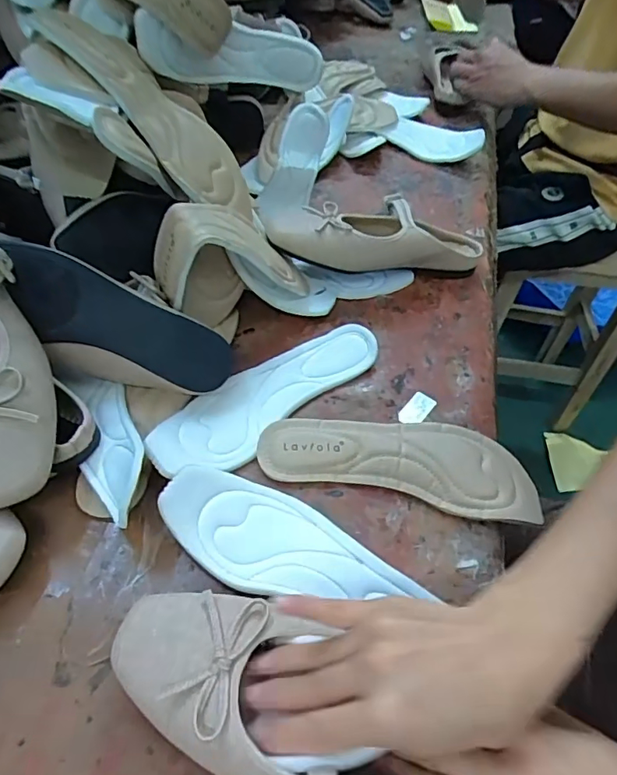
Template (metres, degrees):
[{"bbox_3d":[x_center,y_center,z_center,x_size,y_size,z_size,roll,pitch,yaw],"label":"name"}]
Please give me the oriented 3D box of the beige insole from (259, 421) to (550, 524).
[{"bbox_3d":[0.074,0.056,0.411,0.219,0.016,0.073,10,51,4],"label":"beige insole"}]

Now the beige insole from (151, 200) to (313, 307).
[{"bbox_3d":[-0.064,-0.115,0.469,0.146,0.069,0.067,-1,46,-38],"label":"beige insole"}]

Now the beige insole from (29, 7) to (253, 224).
[{"bbox_3d":[-0.133,-0.239,0.452,0.214,0.018,0.079,43,51,-18],"label":"beige insole"}]

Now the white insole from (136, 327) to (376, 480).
[{"bbox_3d":[-0.034,0.002,0.441,0.227,0.027,0.069,-36,61,-28],"label":"white insole"}]

